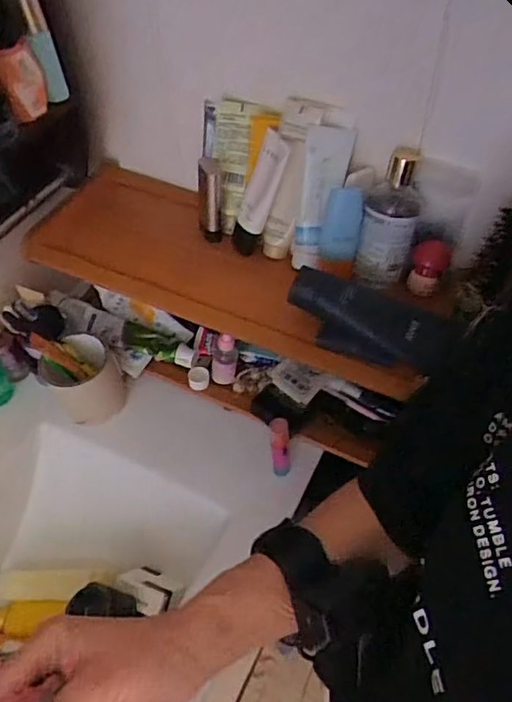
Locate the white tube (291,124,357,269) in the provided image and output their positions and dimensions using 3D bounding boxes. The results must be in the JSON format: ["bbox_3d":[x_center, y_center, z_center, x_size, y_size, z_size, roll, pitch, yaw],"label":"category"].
[{"bbox_3d":[0.065,-0.161,0.601,0.045,0.147,0.032,22,22,20],"label":"white tube"}]

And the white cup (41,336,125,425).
[{"bbox_3d":[-0.220,0.037,0.736,0.092,0.089,0.077,-32,56,-22],"label":"white cup"}]

